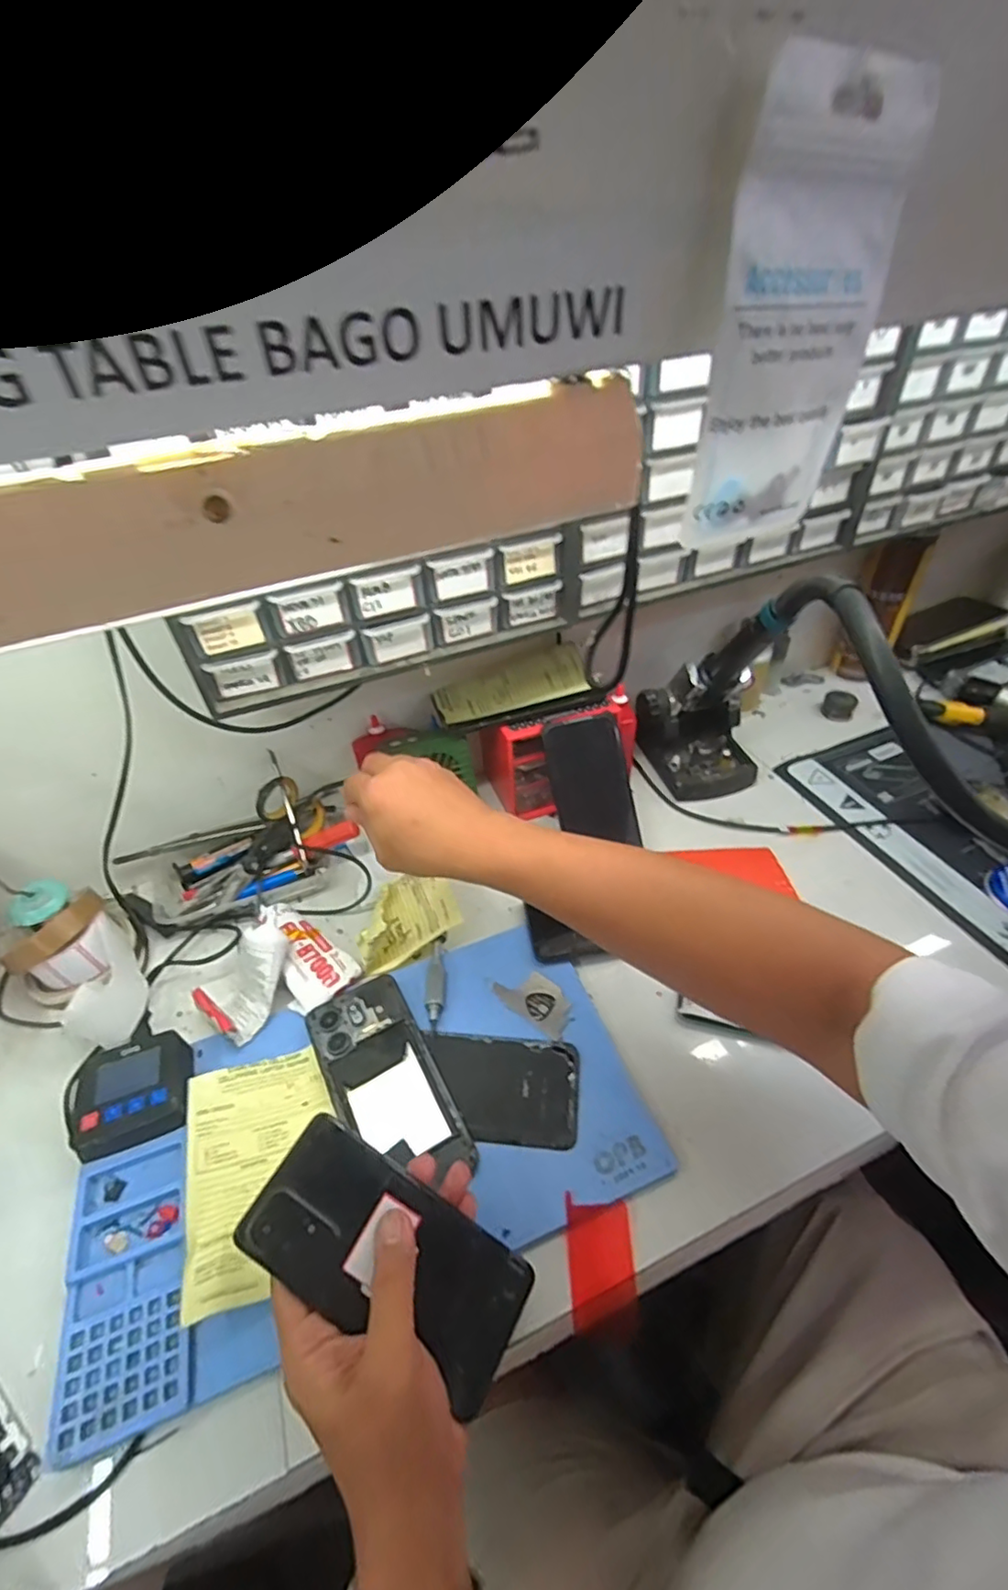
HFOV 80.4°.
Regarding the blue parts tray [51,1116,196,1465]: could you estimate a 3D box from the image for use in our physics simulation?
[{"bbox_3d":[-0.232,0.300,0.373,0.071,0.024,0.150,-19,45,-15],"label":"blue parts tray"}]

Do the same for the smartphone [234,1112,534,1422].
[{"bbox_3d":[-0.062,0.255,0.333,0.157,0.015,0.072,33,50,2],"label":"smartphone"}]

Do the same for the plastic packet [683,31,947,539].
[{"bbox_3d":[0.111,-0.173,0.227,0.081,0.136,0.014,-30,49,-24],"label":"plastic packet"}]

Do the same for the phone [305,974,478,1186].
[{"bbox_3d":[-0.091,0.212,0.449,0.076,0.015,0.152,-24,46,-19],"label":"phone"}]

